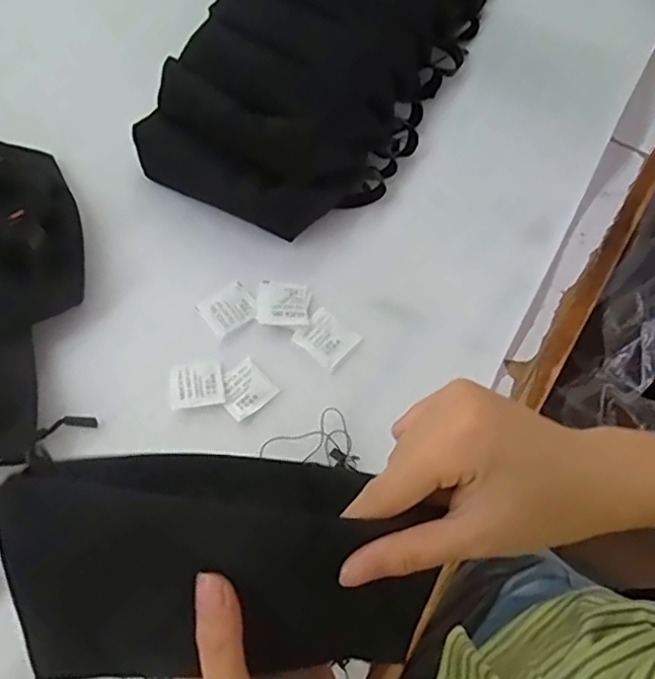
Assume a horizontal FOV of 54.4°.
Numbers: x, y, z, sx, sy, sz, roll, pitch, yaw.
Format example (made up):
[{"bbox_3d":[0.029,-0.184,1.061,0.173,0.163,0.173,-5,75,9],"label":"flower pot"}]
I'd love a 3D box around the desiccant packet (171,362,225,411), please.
[{"bbox_3d":[-0.098,0.034,0.482,0.040,0.004,0.036,-5,64,-4],"label":"desiccant packet"}]

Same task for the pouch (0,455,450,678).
[{"bbox_3d":[-0.038,0.094,0.270,0.172,0.011,0.085,6,79,-19],"label":"pouch"}]

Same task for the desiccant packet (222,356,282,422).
[{"bbox_3d":[-0.063,0.037,0.482,0.039,0.004,0.038,-40,71,-18],"label":"desiccant packet"}]

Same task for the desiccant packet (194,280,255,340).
[{"bbox_3d":[-0.079,-0.025,0.513,0.041,0.004,0.037,-35,70,-16],"label":"desiccant packet"}]

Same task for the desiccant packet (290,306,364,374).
[{"bbox_3d":[0.000,-0.001,0.503,0.043,0.005,0.039,37,69,16],"label":"desiccant packet"}]

